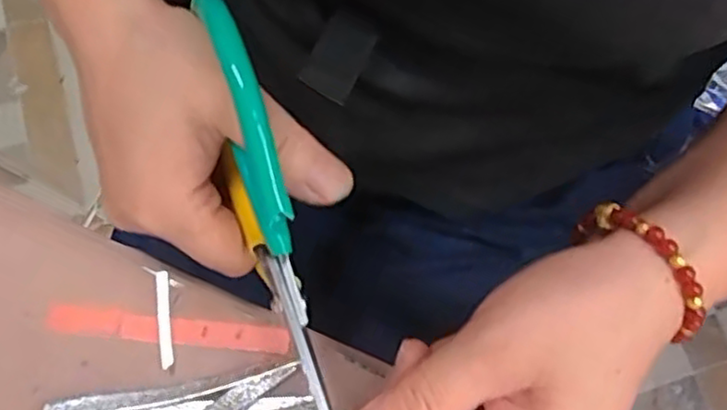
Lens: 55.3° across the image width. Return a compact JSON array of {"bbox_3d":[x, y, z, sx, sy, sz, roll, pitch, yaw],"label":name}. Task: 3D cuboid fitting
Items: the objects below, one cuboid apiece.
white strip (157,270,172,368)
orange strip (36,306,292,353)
[{"bbox_3d":[-0.083,0.047,0.287,0.005,0.004,0.041,-7,70,-5],"label":"white strip"},{"bbox_3d":[-0.081,0.051,0.286,0.100,0.004,0.011,5,73,2],"label":"orange strip"}]

